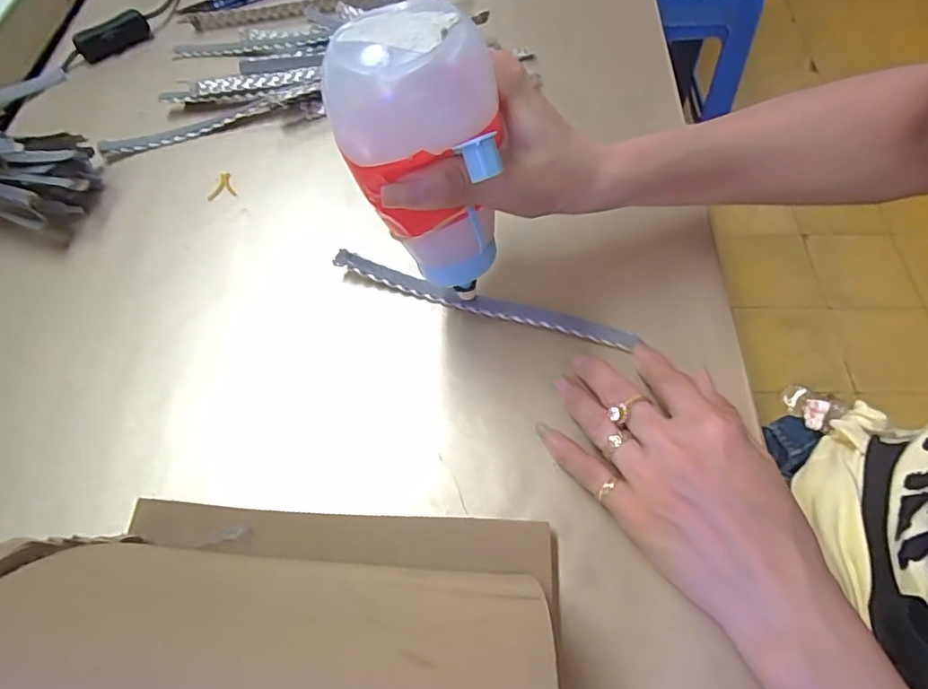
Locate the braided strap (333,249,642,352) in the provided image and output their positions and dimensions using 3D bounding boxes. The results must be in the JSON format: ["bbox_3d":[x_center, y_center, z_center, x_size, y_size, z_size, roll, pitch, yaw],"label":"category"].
[{"bbox_3d":[0.009,-0.026,0.339,0.187,0.012,0.011,16,63,9],"label":"braided strap"}]

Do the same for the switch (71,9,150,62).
[{"bbox_3d":[-0.301,-0.265,0.477,0.060,0.018,0.022,-35,66,-17],"label":"switch"}]

